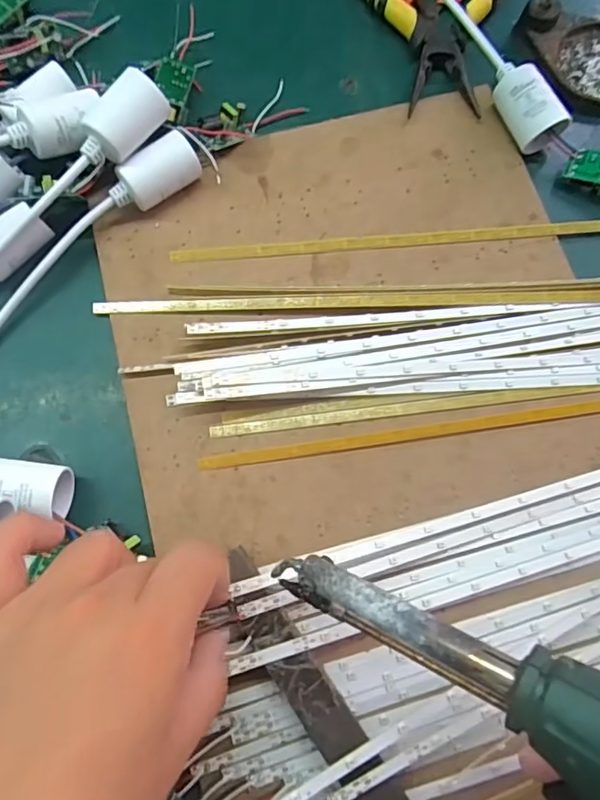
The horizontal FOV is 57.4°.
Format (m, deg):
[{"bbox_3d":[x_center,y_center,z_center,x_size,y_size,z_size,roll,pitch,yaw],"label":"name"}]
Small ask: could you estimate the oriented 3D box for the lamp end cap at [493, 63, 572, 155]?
[{"bbox_3d":[0.138,-0.181,0.335,0.025,0.023,0.054,-23,77,-6],"label":"lamp end cap"}]

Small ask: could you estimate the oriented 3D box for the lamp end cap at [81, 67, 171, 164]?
[{"bbox_3d":[-0.094,-0.153,0.297,0.024,0.027,0.044,38,79,9],"label":"lamp end cap"}]

